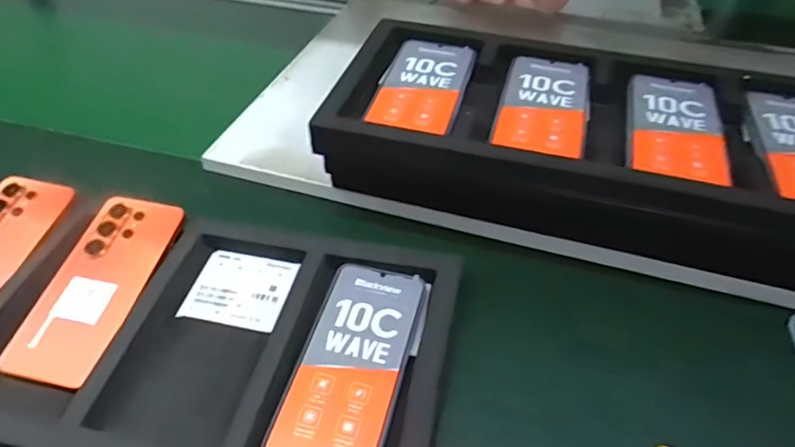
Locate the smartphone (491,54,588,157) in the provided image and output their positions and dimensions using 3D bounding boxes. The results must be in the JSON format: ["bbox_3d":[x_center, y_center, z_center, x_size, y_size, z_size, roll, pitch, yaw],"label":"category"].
[{"bbox_3d":[0.138,-0.113,0.502,0.078,0.008,0.156,13,46,10],"label":"smartphone"}]

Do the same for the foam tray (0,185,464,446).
[{"bbox_3d":[-0.200,0.079,0.427,0.470,0.031,0.224,10,48,7],"label":"foam tray"}]

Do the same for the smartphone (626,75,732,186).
[{"bbox_3d":[0.246,-0.089,0.475,0.078,0.013,0.161,15,48,11],"label":"smartphone"}]

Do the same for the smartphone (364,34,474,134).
[{"bbox_3d":[0.025,-0.137,0.522,0.080,0.007,0.155,13,46,10],"label":"smartphone"}]

